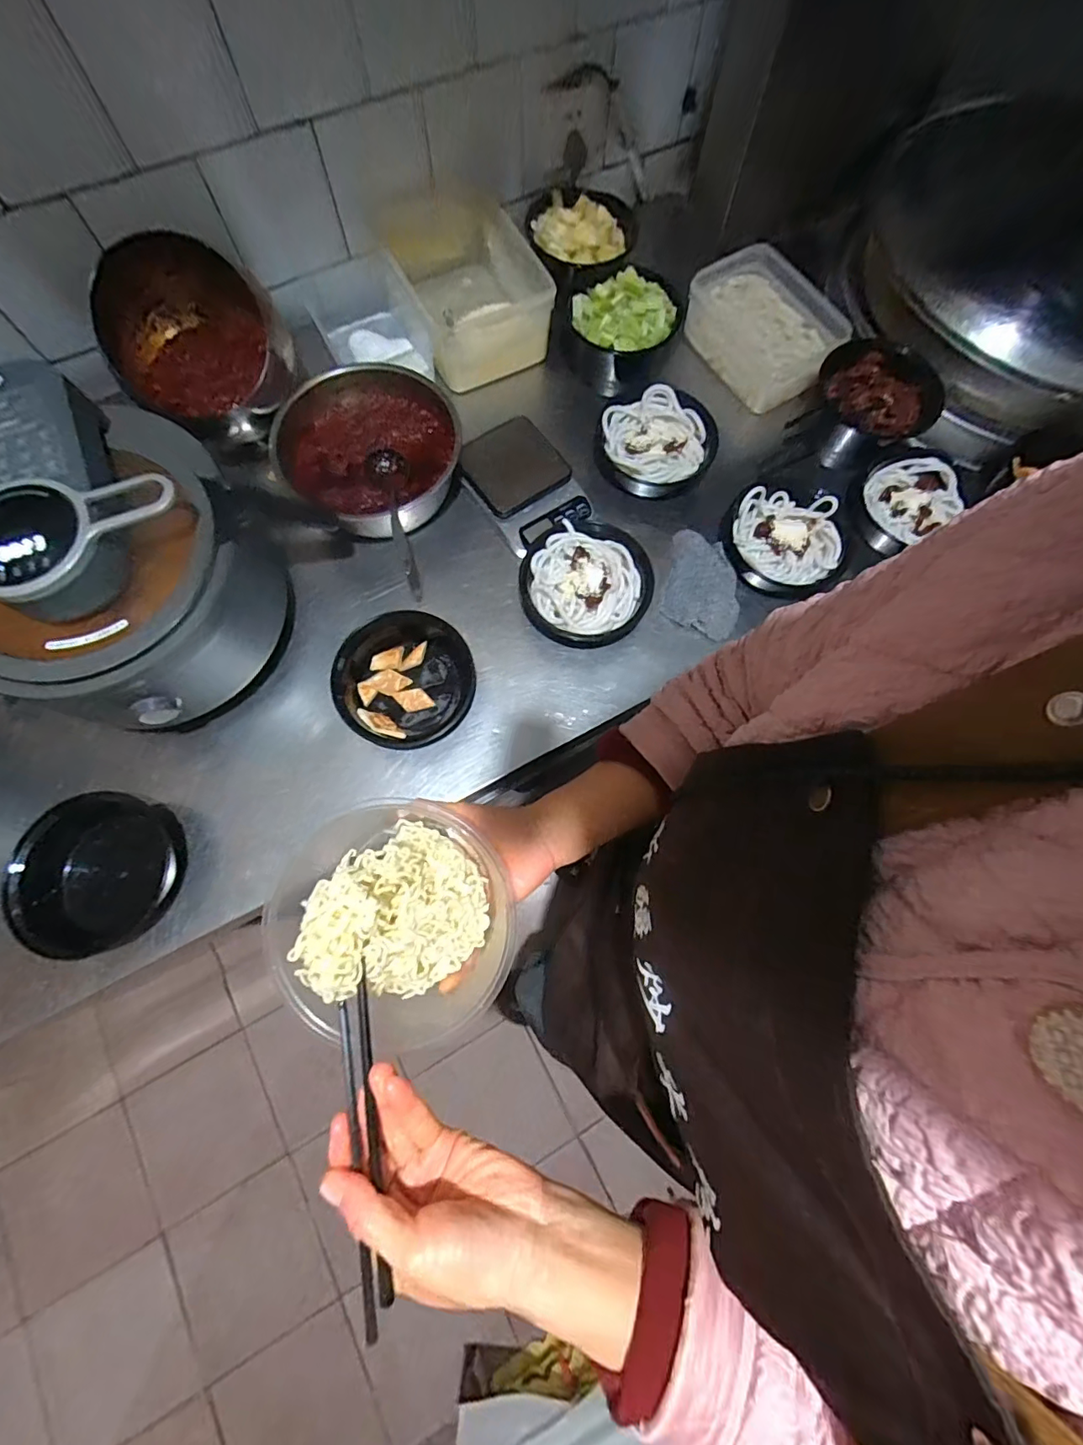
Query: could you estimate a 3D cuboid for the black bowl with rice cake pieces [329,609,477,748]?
[{"bbox_3d":[-0.170,-0.057,0.639,0.166,0.058,0.158,0,74,-1],"label":"black bowl with rice cake pieces"}]

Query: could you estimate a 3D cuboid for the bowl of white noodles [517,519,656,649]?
[{"bbox_3d":[0.056,-0.179,0.675,0.159,0.068,0.157,0,74,-1],"label":"bowl of white noodles"}]

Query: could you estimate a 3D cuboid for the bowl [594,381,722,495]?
[{"bbox_3d":[0.168,-0.412,0.748,0.162,0.060,0.170,0,74,-1],"label":"bowl"}]

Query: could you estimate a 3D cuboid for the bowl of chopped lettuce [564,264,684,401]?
[{"bbox_3d":[0.118,-0.577,0.757,0.147,0.082,0.148,0,74,-1],"label":"bowl of chopped lettuce"}]

